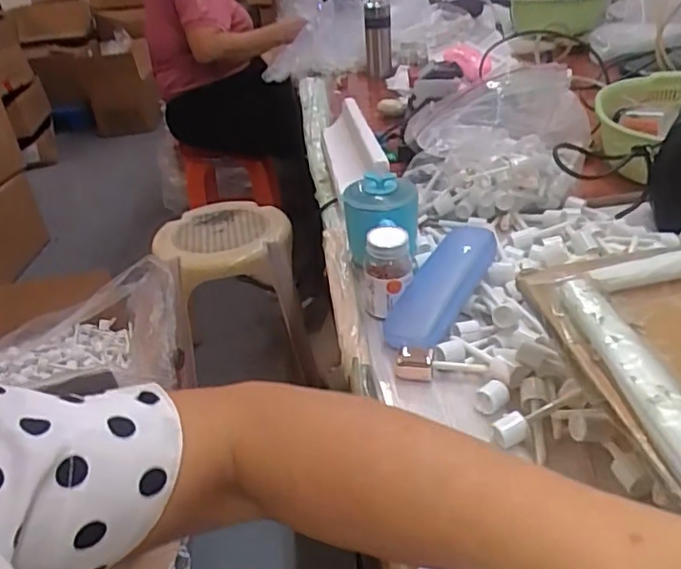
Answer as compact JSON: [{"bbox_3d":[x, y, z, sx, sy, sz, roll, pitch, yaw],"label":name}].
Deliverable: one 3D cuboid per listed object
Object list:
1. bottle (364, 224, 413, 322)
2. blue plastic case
[{"bbox_3d":[0.046,-0.011,0.557,0.042,0.079,0.042,19,40,34],"label":"bottle"},{"bbox_3d":[0.092,0.002,0.545,0.061,0.031,0.150,18,56,33],"label":"blue plastic case"}]

